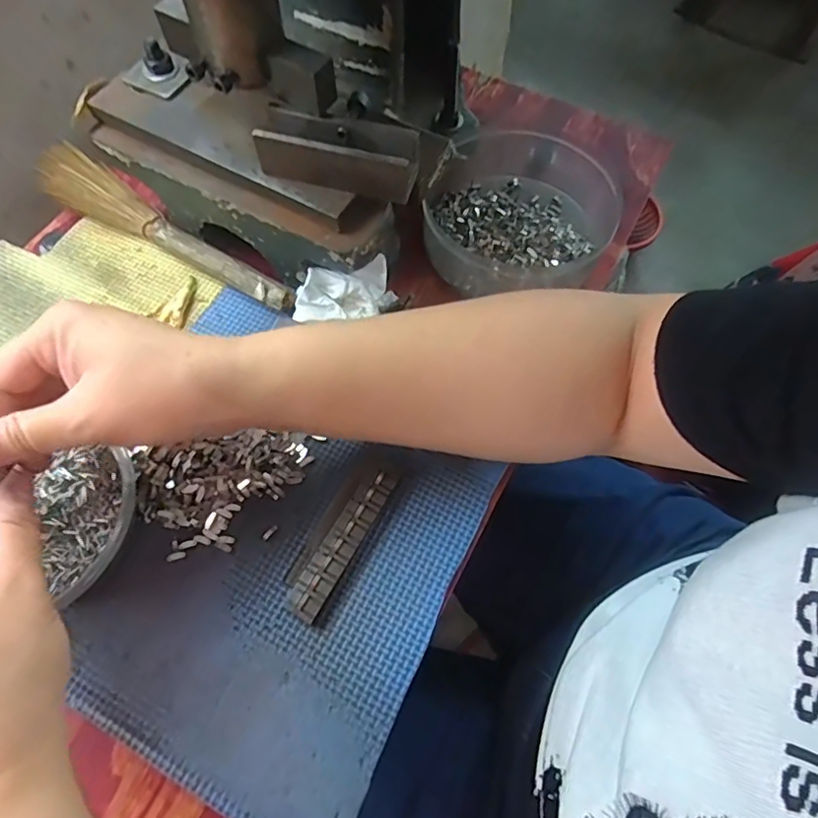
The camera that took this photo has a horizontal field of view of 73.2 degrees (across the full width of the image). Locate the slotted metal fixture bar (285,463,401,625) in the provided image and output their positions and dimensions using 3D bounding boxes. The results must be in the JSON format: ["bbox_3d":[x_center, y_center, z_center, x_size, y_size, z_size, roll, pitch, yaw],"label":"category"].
[{"bbox_3d":[-0.036,0.073,0.314,0.018,0.011,0.095,27,67,11],"label":"slotted metal fixture bar"}]

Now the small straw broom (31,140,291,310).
[{"bbox_3d":[-0.183,-0.129,0.399,0.238,0.023,0.037,33,68,13],"label":"small straw broom"}]

